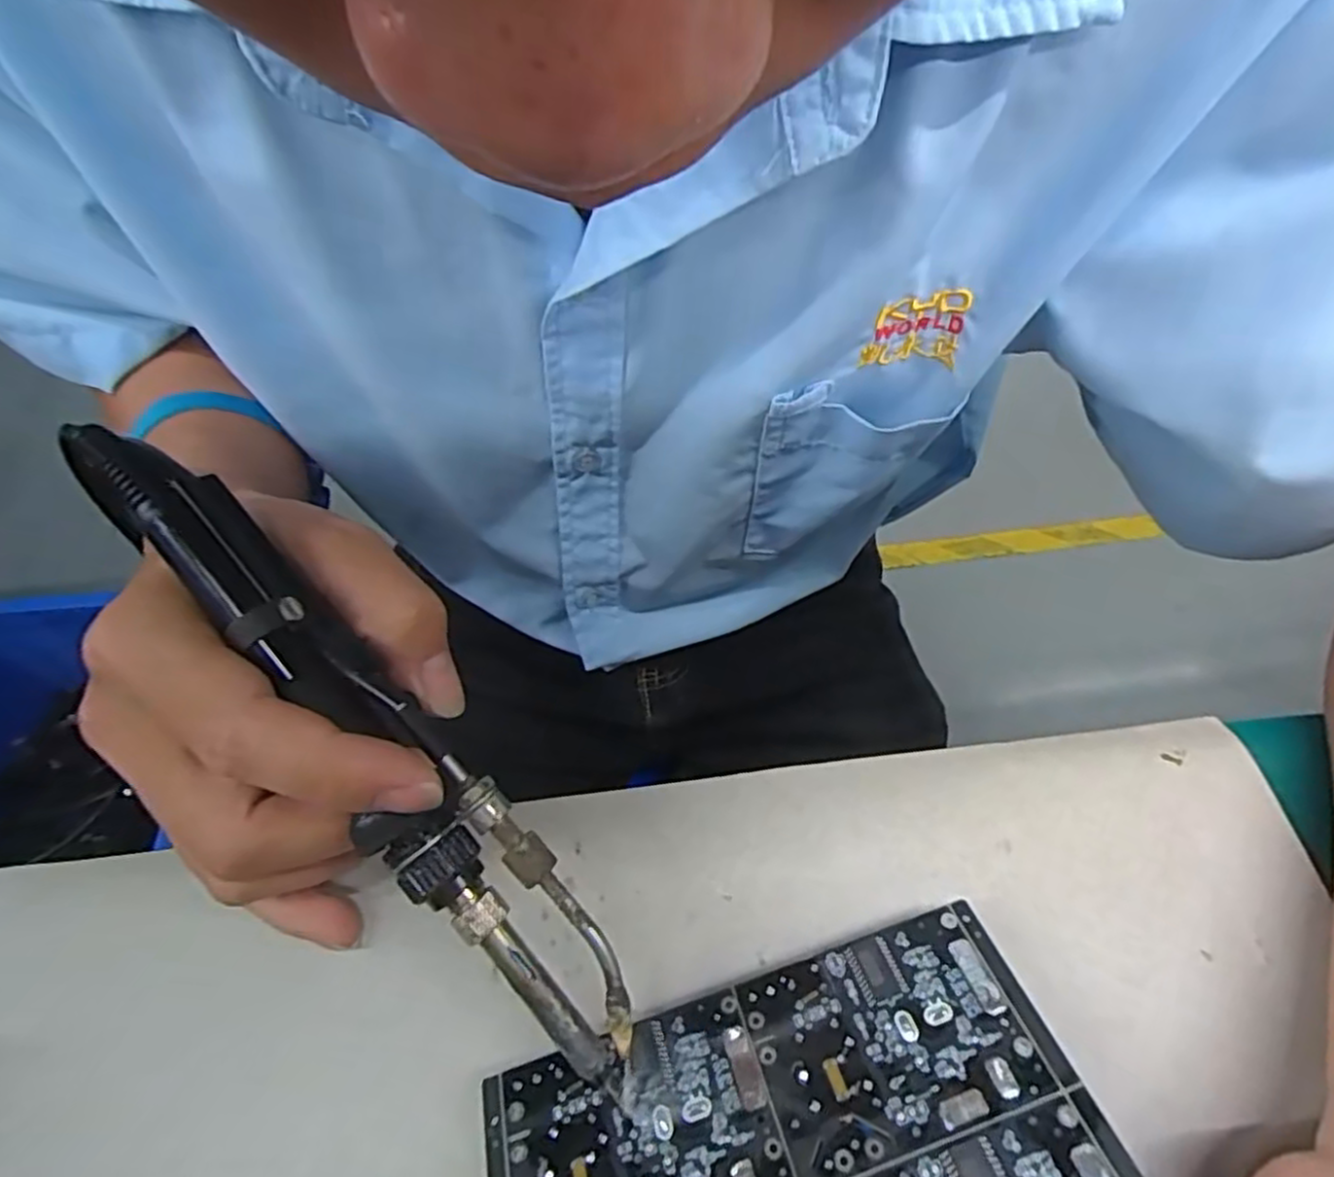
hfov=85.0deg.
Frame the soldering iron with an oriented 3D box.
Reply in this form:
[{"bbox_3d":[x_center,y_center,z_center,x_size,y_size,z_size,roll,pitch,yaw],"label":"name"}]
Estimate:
[{"bbox_3d":[-0.075,0.036,0.183,0.028,0.017,0.204,-41,88,-18],"label":"soldering iron"}]

